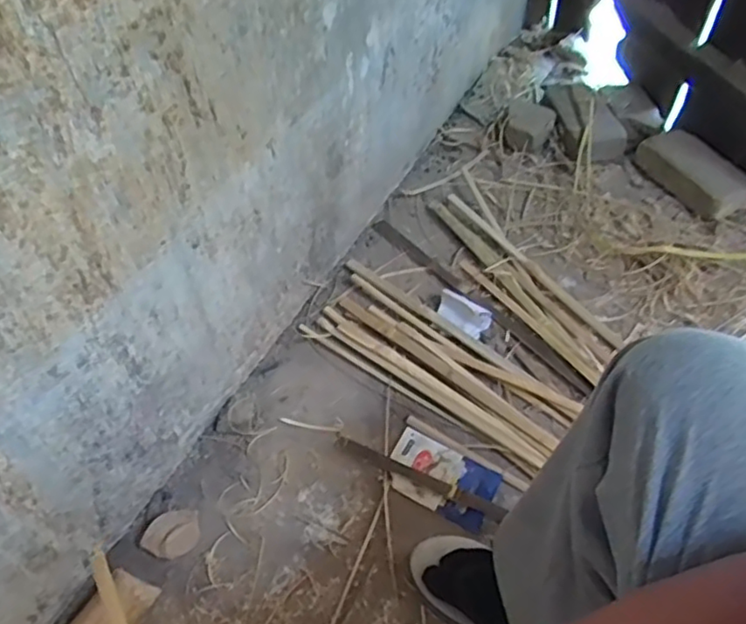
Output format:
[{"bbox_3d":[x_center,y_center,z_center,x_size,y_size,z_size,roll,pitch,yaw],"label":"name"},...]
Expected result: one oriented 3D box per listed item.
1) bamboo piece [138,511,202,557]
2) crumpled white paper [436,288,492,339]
[{"bbox_3d":[-0.259,0.286,0.807,0.069,0.020,0.056,-13,53,-9],"label":"bamboo piece"},{"bbox_3d":[0.143,-0.001,1.008,0.093,0.012,0.058,30,59,22],"label":"crumpled white paper"}]

